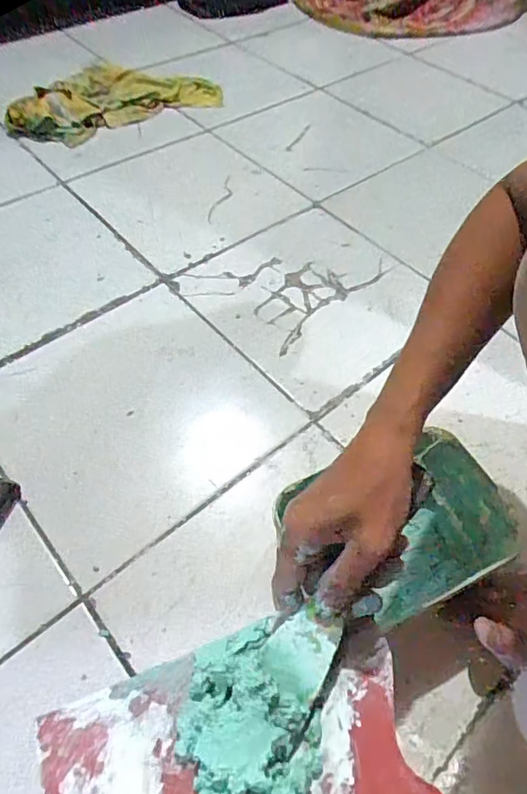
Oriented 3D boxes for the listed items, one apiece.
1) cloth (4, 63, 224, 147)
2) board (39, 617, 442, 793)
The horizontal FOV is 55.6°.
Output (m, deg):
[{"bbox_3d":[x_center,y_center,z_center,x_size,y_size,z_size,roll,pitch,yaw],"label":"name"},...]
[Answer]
[{"bbox_3d":[-0.282,-0.541,0.921,0.358,0.056,0.169,-21,60,-17],"label":"cloth"},{"bbox_3d":[-0.008,0.205,0.276,0.195,0.039,0.140,-19,59,-16],"label":"board"}]

